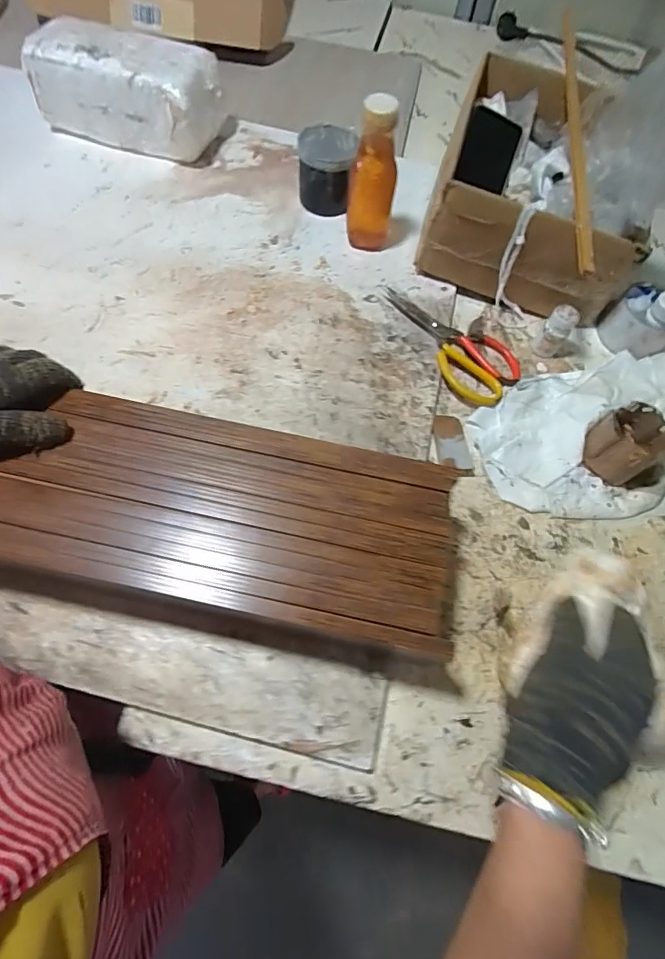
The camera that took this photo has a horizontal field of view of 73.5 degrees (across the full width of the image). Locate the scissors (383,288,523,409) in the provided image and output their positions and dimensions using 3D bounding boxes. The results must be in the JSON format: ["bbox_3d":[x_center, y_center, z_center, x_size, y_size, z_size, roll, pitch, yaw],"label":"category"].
[{"bbox_3d":[0.143,-0.179,0.551,0.093,0.009,0.199,-39,73,-18],"label":"scissors"}]

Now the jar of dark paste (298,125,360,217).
[{"bbox_3d":[-0.008,-0.424,0.612,0.075,0.075,0.079,1,66,-2],"label":"jar of dark paste"}]

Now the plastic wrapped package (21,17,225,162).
[{"bbox_3d":[-0.288,-0.550,0.633,0.248,0.111,0.114,20,67,6],"label":"plastic wrapped package"}]

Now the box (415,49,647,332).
[{"bbox_3d":[0.275,-0.375,0.585,0.250,0.118,0.348,19,66,6],"label":"box"}]

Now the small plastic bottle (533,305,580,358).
[{"bbox_3d":[0.274,-0.181,0.549,0.029,0.060,0.026,39,70,13],"label":"small plastic bottle"}]

